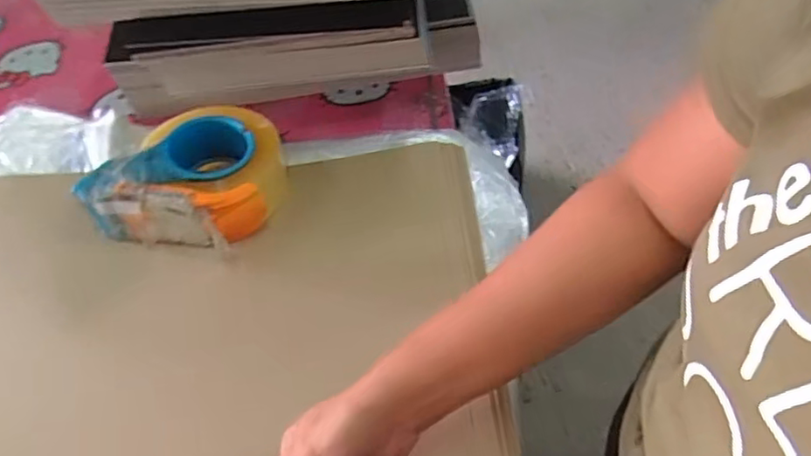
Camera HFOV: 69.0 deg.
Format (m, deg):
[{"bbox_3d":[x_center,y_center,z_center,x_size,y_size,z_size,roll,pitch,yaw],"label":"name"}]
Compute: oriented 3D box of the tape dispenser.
[{"bbox_3d":[-0.189,-0.050,0.544,0.142,0.079,0.133,-2,57,3],"label":"tape dispenser"}]

